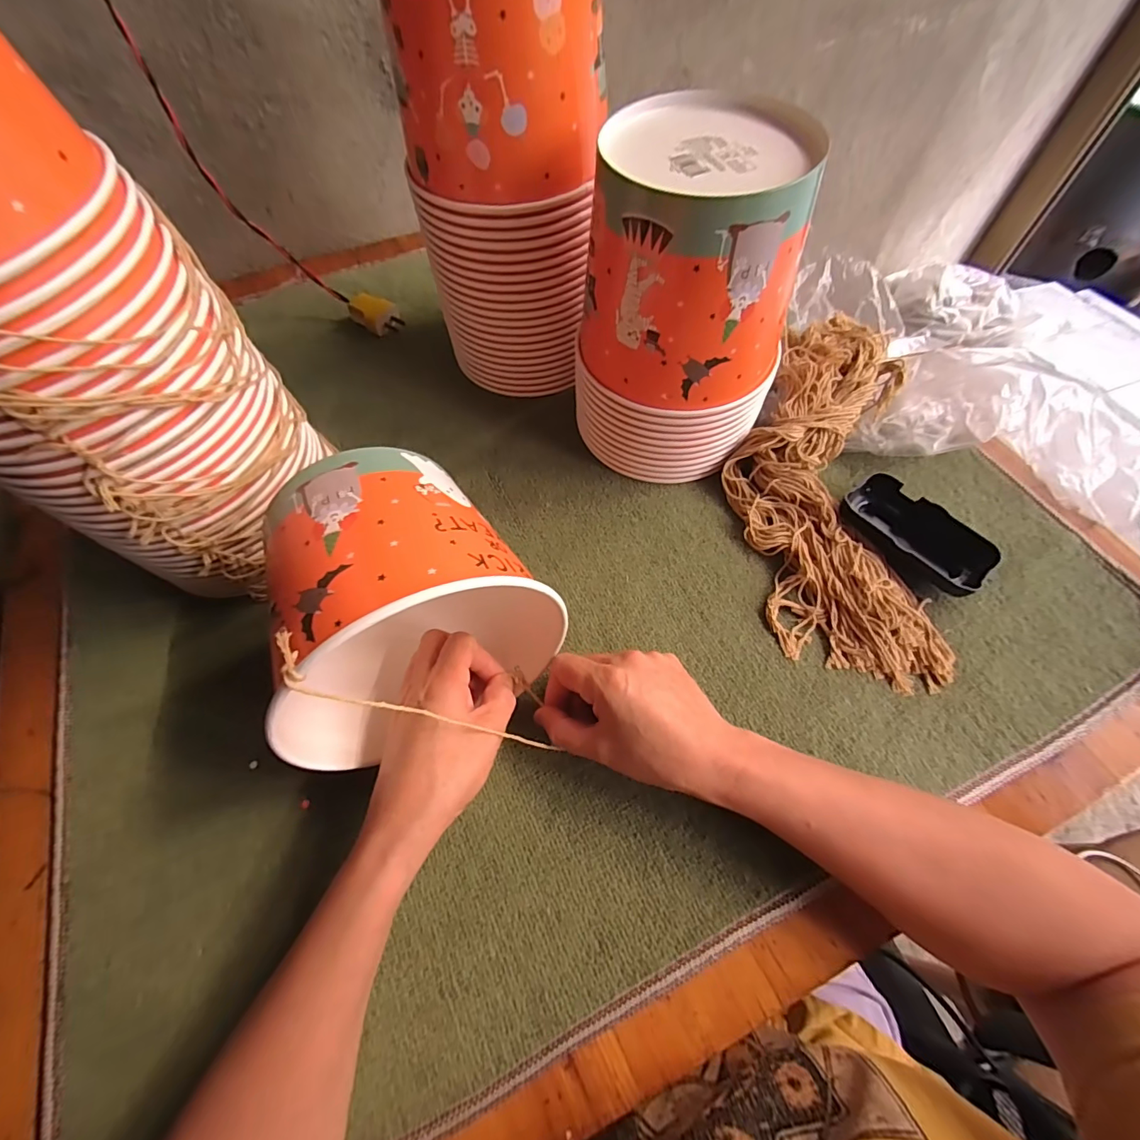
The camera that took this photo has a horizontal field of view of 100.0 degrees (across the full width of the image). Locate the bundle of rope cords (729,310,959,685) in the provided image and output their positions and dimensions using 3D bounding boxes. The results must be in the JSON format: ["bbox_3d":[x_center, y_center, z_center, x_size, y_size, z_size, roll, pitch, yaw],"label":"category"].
[{"bbox_3d":[0.211,-0.085,0.398,0.149,0.054,0.340,4,63,5],"label":"bundle of rope cords"}]

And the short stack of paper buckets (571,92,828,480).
[{"bbox_3d":[0.090,-0.189,0.366,0.145,0.209,0.145,23,66,14],"label":"short stack of paper buckets"}]

